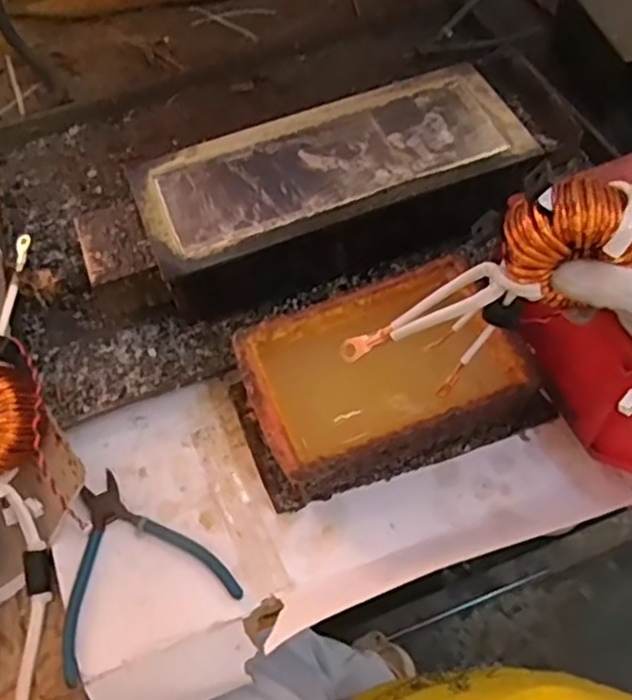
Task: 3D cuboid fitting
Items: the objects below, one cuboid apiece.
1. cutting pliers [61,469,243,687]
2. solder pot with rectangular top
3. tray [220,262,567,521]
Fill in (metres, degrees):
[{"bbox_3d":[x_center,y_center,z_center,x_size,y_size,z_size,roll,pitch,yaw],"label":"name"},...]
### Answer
[{"bbox_3d":[-0.137,0.150,0.509,0.125,0.008,0.130,-24,59,-11],"label":"cutting pliers"},{"bbox_3d":[0.018,-0.144,0.635,0.334,0.082,0.142,-20,58,-9],"label":"solder pot with rectangular top"},{"bbox_3d":[0.054,0.022,0.541,0.228,0.067,0.136,-19,58,-8],"label":"tray"}]

